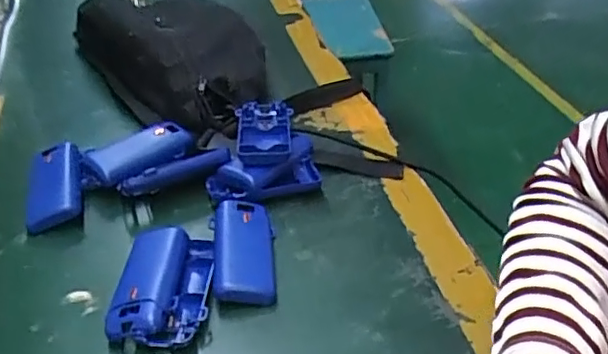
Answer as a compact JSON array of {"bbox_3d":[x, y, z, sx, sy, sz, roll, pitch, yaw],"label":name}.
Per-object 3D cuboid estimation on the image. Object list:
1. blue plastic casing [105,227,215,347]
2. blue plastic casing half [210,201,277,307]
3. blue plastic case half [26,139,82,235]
[{"bbox_3d":[-0.095,0.073,0.398,0.059,0.032,0.093,4,39,4],"label":"blue plastic casing"},{"bbox_3d":[-0.045,0.053,0.426,0.045,0.026,0.091,-2,39,-3],"label":"blue plastic casing half"},{"bbox_3d":[-0.205,0.007,0.478,0.041,0.025,0.086,-8,40,-11],"label":"blue plastic case half"}]

